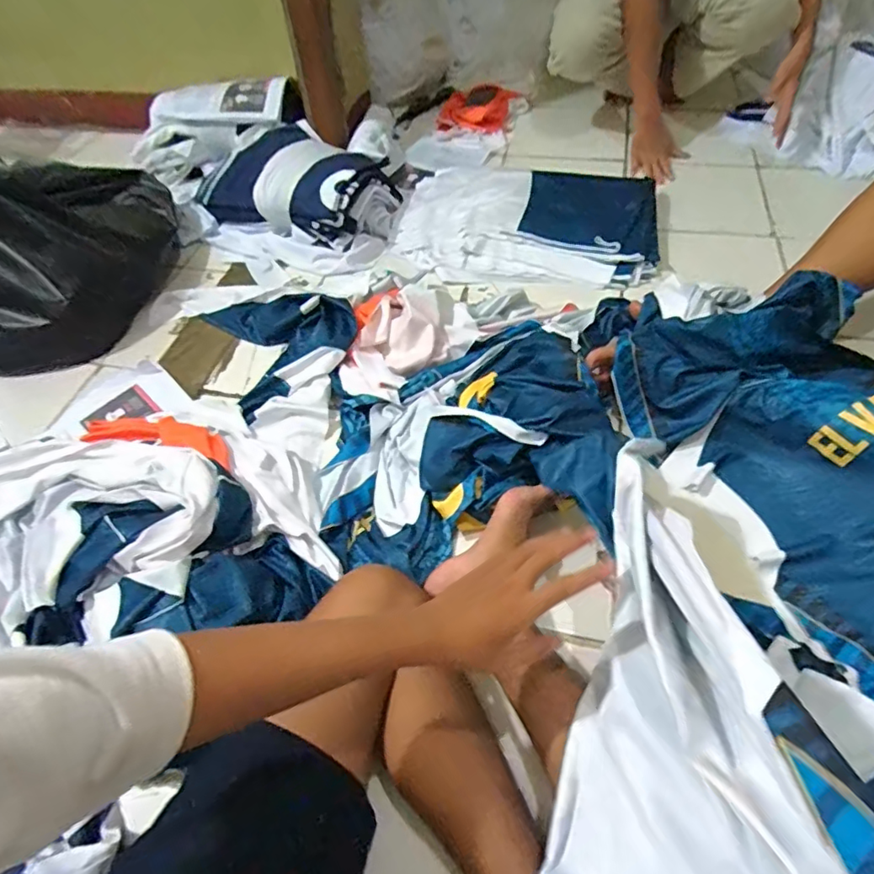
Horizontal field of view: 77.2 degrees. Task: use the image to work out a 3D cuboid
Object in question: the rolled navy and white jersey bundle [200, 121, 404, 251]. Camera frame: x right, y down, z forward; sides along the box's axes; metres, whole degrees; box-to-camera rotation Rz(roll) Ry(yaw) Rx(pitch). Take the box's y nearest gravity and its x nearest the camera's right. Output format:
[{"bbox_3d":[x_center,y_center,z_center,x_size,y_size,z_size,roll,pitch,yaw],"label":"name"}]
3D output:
[{"bbox_3d":[-0.304,-0.564,1.224,0.440,0.167,0.252,31,60,25],"label":"rolled navy and white jersey bundle"}]

